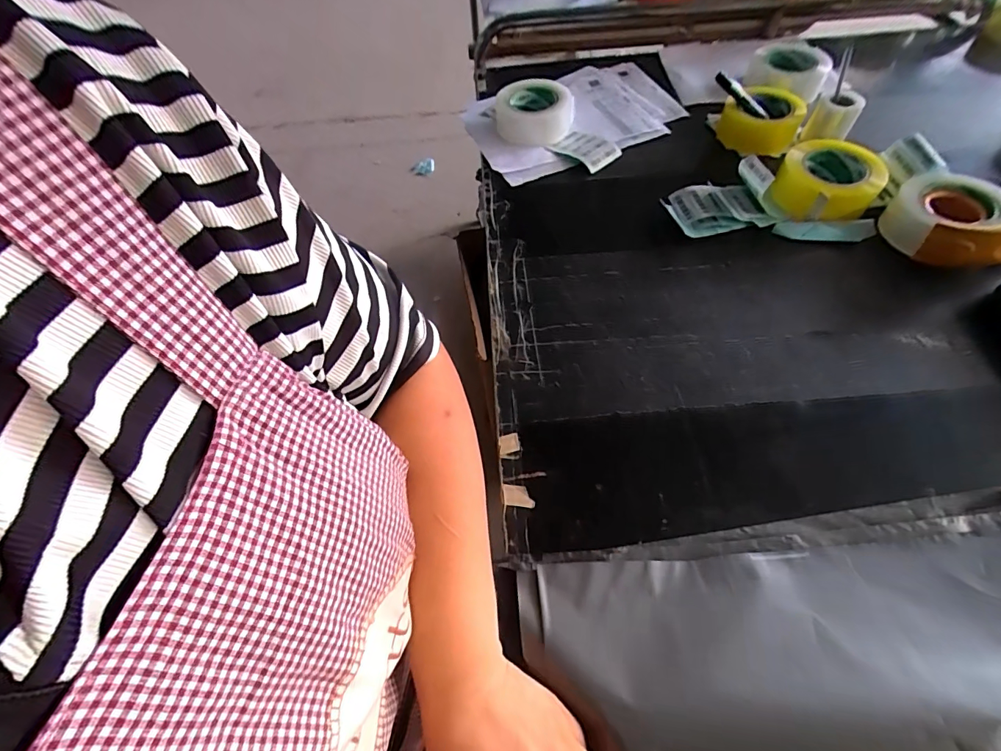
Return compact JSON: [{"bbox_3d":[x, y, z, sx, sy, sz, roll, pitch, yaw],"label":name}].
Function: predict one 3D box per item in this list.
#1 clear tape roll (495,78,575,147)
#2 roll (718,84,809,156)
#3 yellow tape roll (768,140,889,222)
[{"bbox_3d":[0.056,-0.423,0.713,0.125,0.046,0.105,-3,60,1],"label":"clear tape roll"},{"bbox_3d":[0.400,-0.392,0.682,0.103,0.053,0.103,-1,60,2],"label":"roll"},{"bbox_3d":[0.433,-0.254,0.600,0.120,0.054,0.126,-1,60,2],"label":"yellow tape roll"}]

